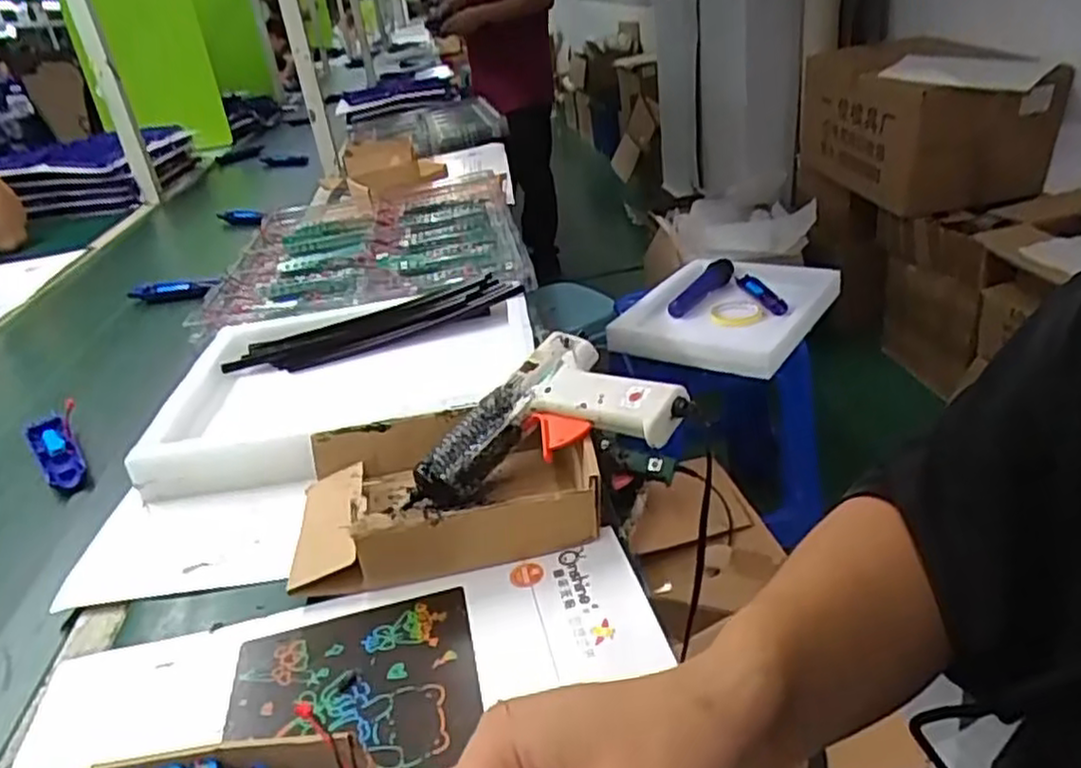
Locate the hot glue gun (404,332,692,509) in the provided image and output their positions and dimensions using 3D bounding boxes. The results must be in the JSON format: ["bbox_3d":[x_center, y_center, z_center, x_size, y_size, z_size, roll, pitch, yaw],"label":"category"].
[{"bbox_3d":[0.007,0.019,0.569,0.210,0.038,0.121,-17,41,20],"label":"hot glue gun"}]

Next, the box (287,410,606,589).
[{"bbox_3d":[-0.073,0.078,0.556,0.221,0.058,0.150,-10,28,-4],"label":"box"}]

